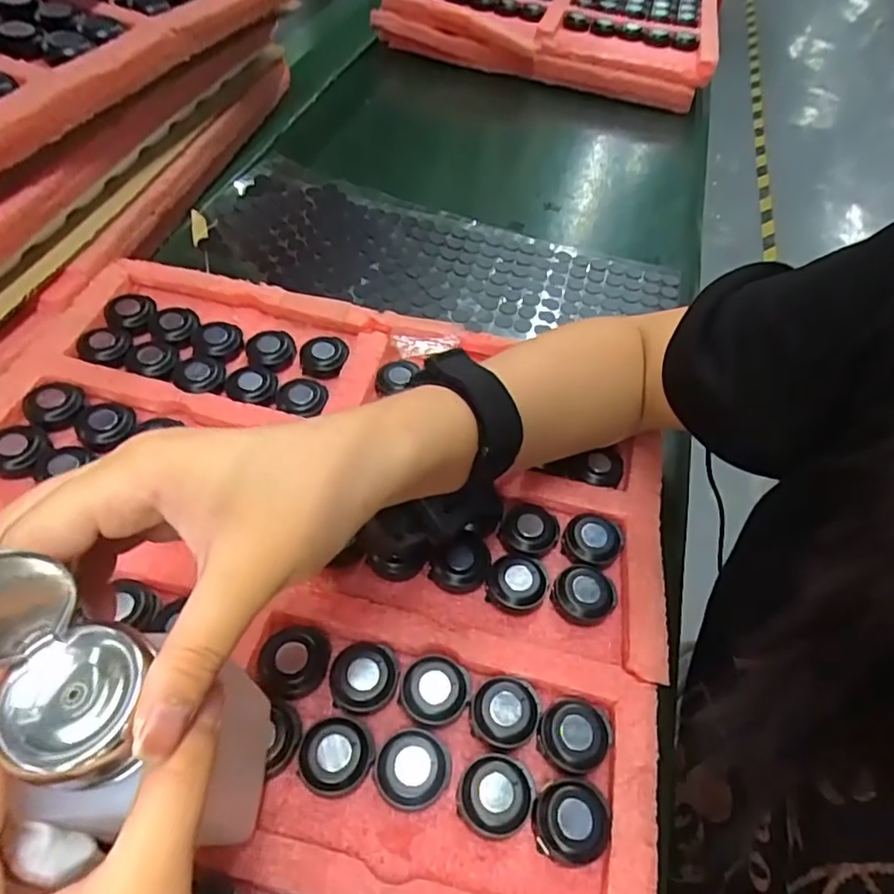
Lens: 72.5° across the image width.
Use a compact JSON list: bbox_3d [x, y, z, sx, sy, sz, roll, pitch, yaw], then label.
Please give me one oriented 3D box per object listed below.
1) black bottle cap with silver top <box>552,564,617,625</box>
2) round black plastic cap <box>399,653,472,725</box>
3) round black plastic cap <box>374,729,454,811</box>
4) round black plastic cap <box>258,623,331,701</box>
[{"bbox_3d":[0.068,0.073,0.304,0.029,0.011,0.029,4,52,-5],"label":"black bottle cap with silver top"},{"bbox_3d":[-0.005,0.108,0.271,0.029,0.012,0.029,4,52,-5],"label":"round black plastic cap"},{"bbox_3d":[-0.014,0.131,0.250,0.030,0.012,0.028,4,52,-5],"label":"round black plastic cap"},{"bbox_3d":[-0.067,0.093,0.267,0.026,0.008,0.030,23,53,10],"label":"round black plastic cap"}]

